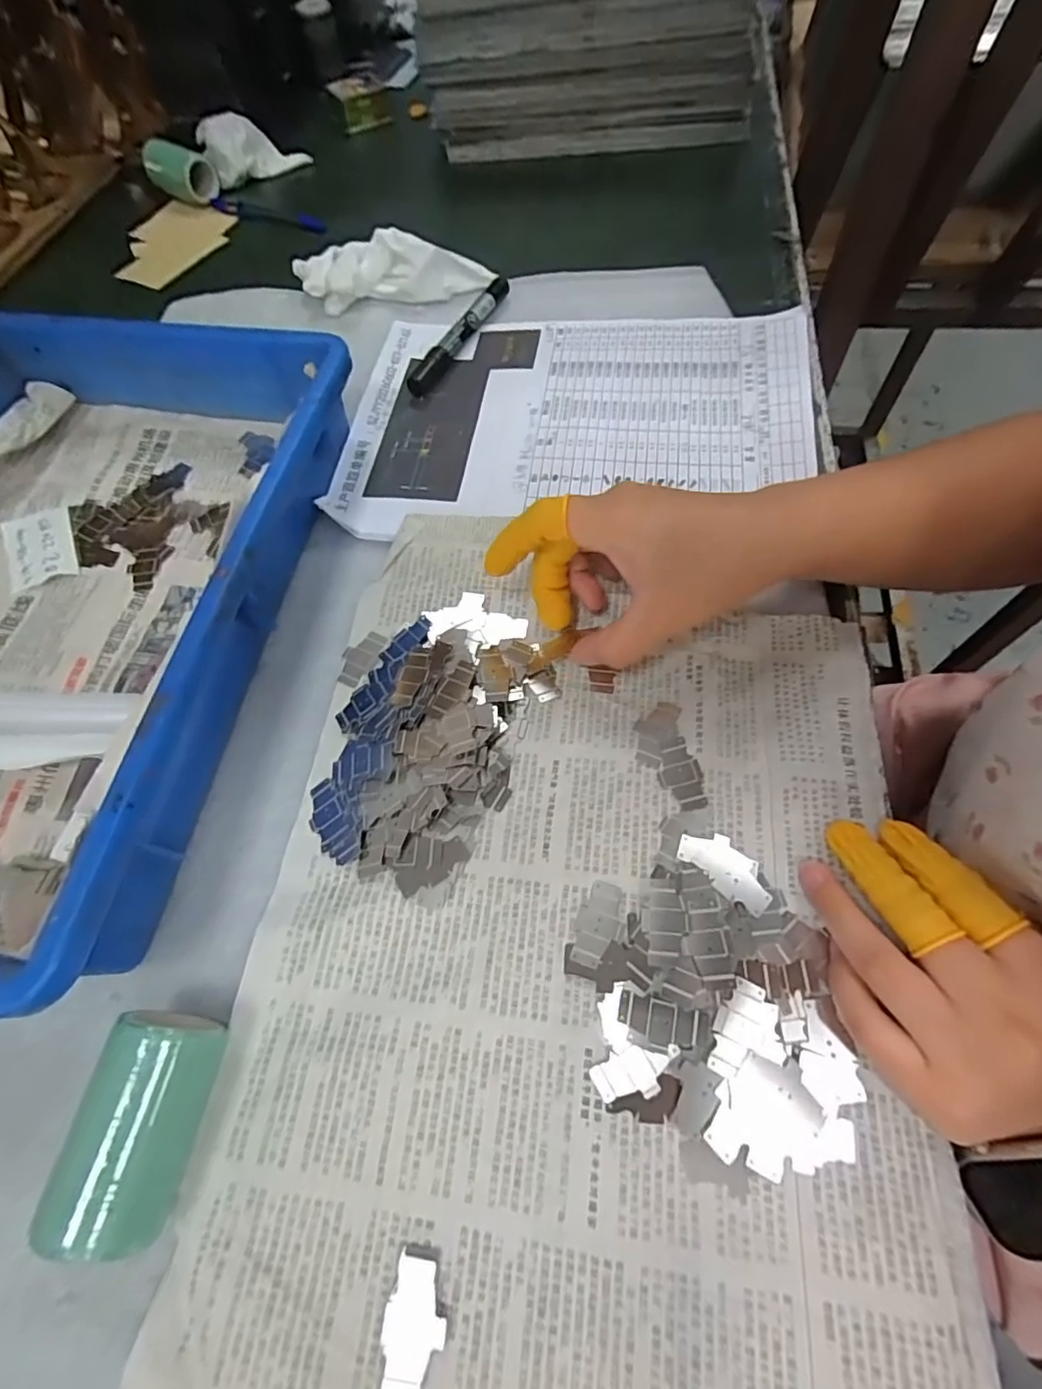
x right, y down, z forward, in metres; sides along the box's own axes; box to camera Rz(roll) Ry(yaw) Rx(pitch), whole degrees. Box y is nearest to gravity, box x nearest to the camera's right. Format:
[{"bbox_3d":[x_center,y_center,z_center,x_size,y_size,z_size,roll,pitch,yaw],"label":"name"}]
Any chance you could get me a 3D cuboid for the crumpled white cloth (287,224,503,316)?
[{"bbox_3d":[-0.104,-0.349,0.464,0.150,0.031,0.062,-10,62,-2],"label":"crumpled white cloth"}]

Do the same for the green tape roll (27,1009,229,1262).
[{"bbox_3d":[-0.134,0.153,0.207,0.037,0.037,0.065,6,64,6],"label":"green tape roll"}]

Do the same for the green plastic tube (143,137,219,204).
[{"bbox_3d":[-0.340,-0.521,0.567,0.080,0.032,0.039,30,68,17],"label":"green plastic tube"}]

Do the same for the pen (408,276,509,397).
[{"bbox_3d":[-0.044,-0.271,0.429,0.017,0.014,0.136,25,68,15],"label":"pen"}]

